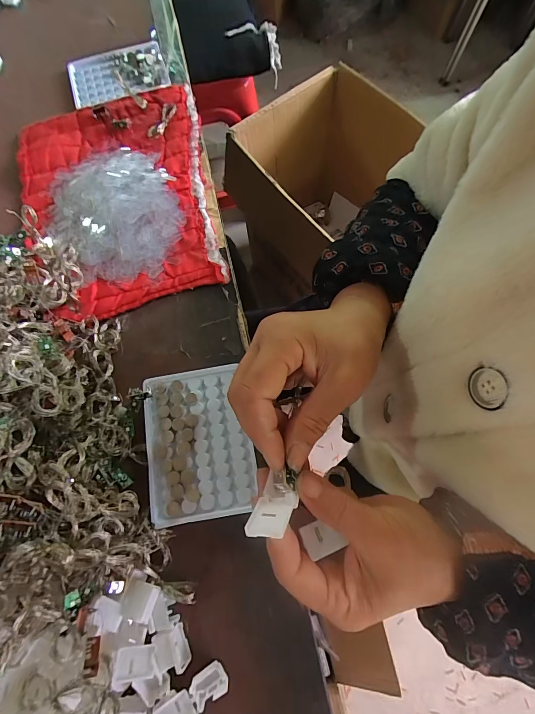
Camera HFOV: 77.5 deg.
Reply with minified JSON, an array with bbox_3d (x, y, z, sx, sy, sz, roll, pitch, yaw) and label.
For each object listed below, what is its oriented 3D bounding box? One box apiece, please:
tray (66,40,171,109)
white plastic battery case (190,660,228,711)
[{"bbox_3d":[-0.209,-0.391,0.462,0.134,0.016,0.101,-14,74,-2],"label":"tray"},{"bbox_3d":[-0.045,0.254,0.258,0.025,0.011,0.021,-27,74,-6],"label":"white plastic battery case"}]

